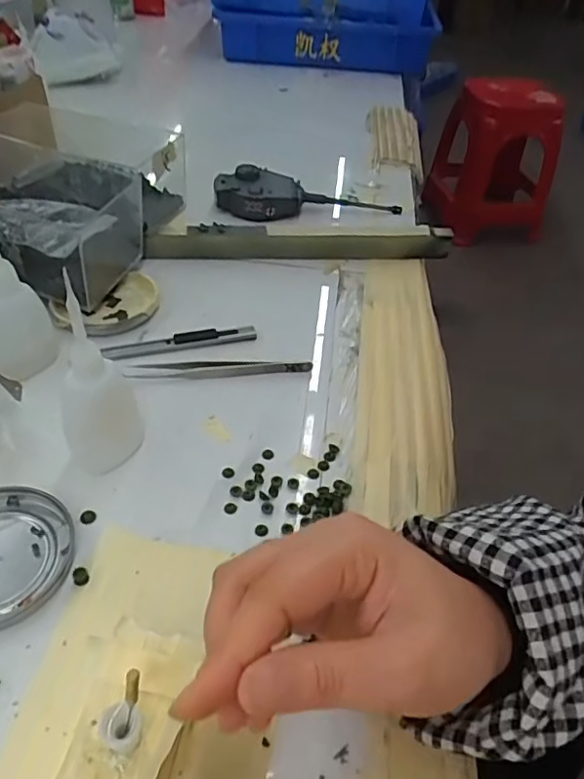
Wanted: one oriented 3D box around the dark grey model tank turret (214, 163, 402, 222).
[{"bbox_3d":[0.019,-0.199,0.586,0.187,0.033,0.050,-5,45,-8],"label":"dark grey model tank turret"}]

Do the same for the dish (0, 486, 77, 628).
[{"bbox_3d":[-0.151,0.083,0.298,0.073,0.006,0.076,3,44,-3],"label":"dish"}]

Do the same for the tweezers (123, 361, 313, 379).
[{"bbox_3d":[-0.051,-0.015,0.408,0.128,0.008,0.013,0,44,-7],"label":"tweezers"}]

